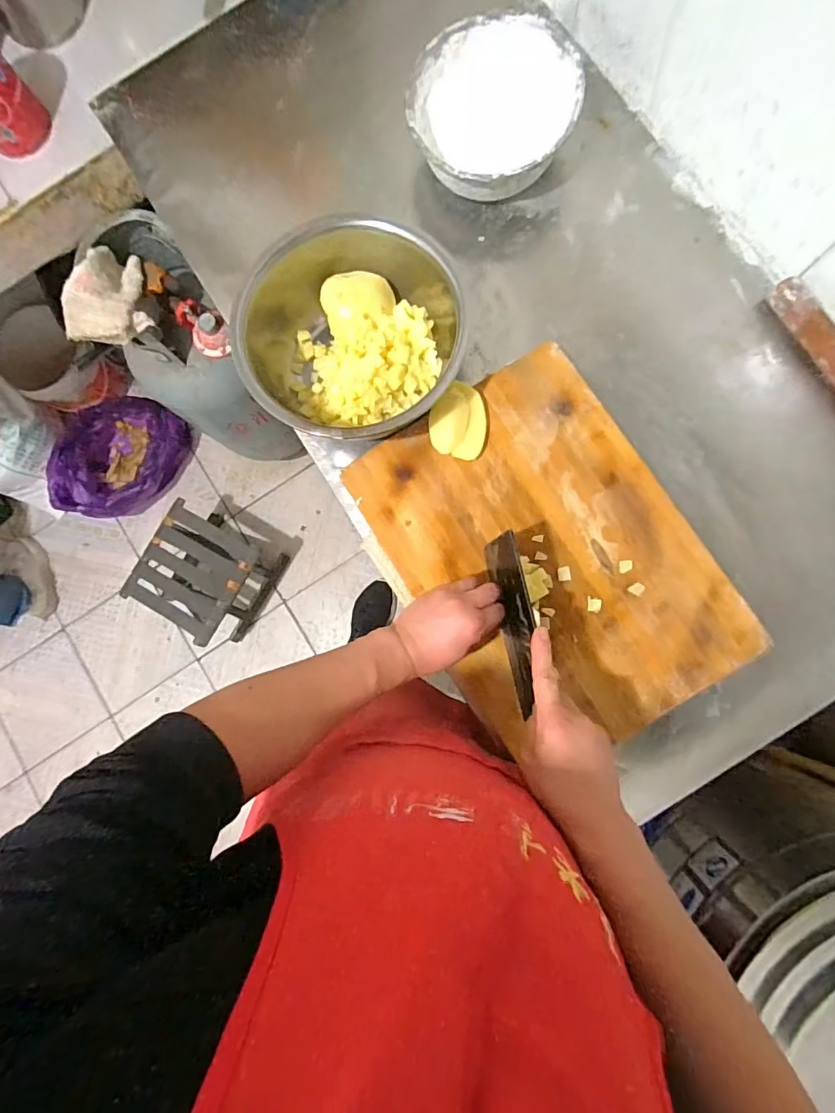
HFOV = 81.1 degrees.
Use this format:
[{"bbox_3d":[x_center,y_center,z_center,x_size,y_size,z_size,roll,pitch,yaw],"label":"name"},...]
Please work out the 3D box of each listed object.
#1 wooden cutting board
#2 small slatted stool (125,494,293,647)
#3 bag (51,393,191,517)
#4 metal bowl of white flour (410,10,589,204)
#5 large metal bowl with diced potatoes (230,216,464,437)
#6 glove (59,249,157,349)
[{"bbox_3d":[0.144,-0.001,0.565,0.305,0.024,0.419,-30,82,0],"label":"wooden cutting board"},{"bbox_3d":[-0.544,0.048,1.291,0.271,0.227,0.271,31,88,6],"label":"small slatted stool"},{"bbox_3d":[-0.852,-0.277,1.394,0.290,0.185,0.379,28,87,6],"label":"bag"},{"bbox_3d":[0.088,-0.529,0.594,0.194,0.085,0.180,0,83,4],"label":"metal bowl of white flour"},{"bbox_3d":[-0.066,-0.264,0.574,0.245,0.086,0.244,0,83,4],"label":"large metal bowl with diced potatoes"},{"bbox_3d":[-0.487,-0.418,0.775,0.141,0.053,0.157,4,85,5],"label":"glove"}]

